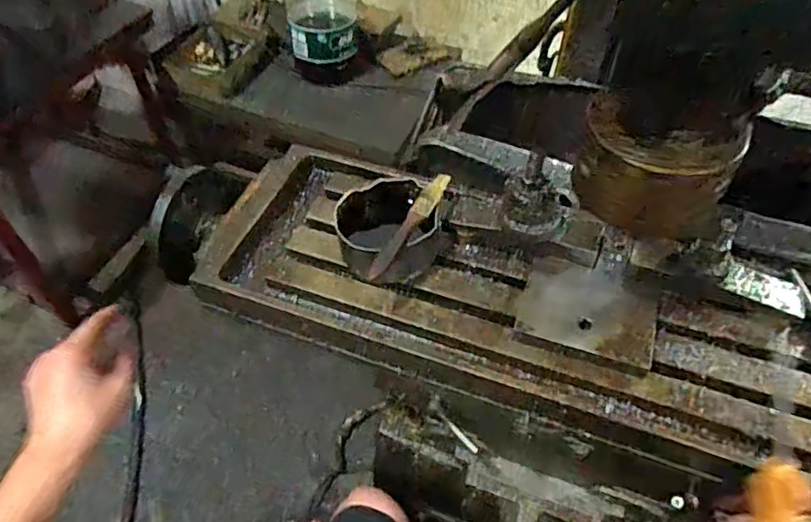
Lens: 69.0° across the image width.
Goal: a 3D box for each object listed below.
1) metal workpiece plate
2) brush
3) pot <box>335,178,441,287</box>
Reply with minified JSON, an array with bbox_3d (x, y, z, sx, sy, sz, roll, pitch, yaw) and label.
[{"bbox_3d":[0.181,0.050,0.581,0.127,0.020,0.102,17,54,13],"label":"metal workpiece plate"},{"bbox_3d":[0.006,-0.038,0.597,0.023,0.013,0.151,22,55,17],"label":"brush"},{"bbox_3d":[-0.014,-0.034,0.637,0.113,0.054,0.107,-21,54,-15],"label":"pot"}]

